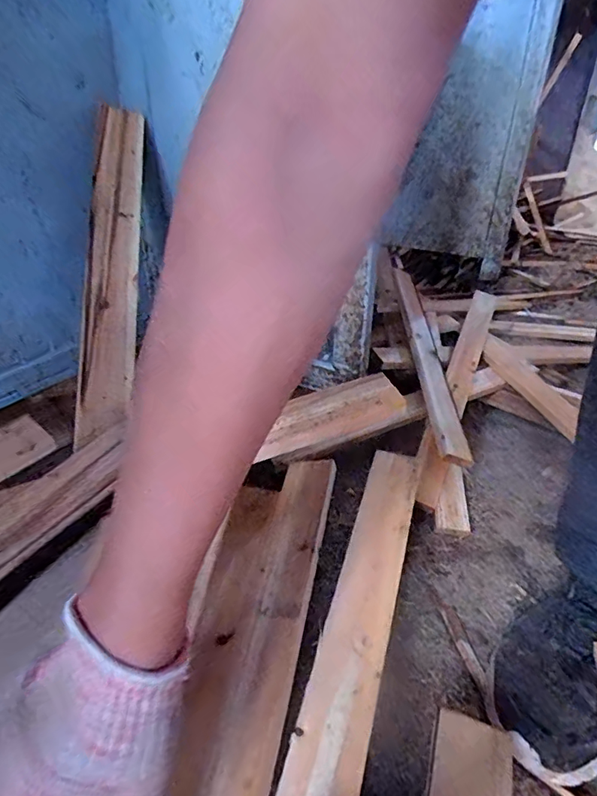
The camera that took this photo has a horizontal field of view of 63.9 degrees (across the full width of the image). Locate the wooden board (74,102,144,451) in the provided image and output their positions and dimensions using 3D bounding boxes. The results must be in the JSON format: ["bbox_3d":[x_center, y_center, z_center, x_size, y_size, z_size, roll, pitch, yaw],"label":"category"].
[{"bbox_3d":[-0.201,-0.148,0.517,0.052,0.384,0.017,5,-17,-26],"label":"wooden board"}]

